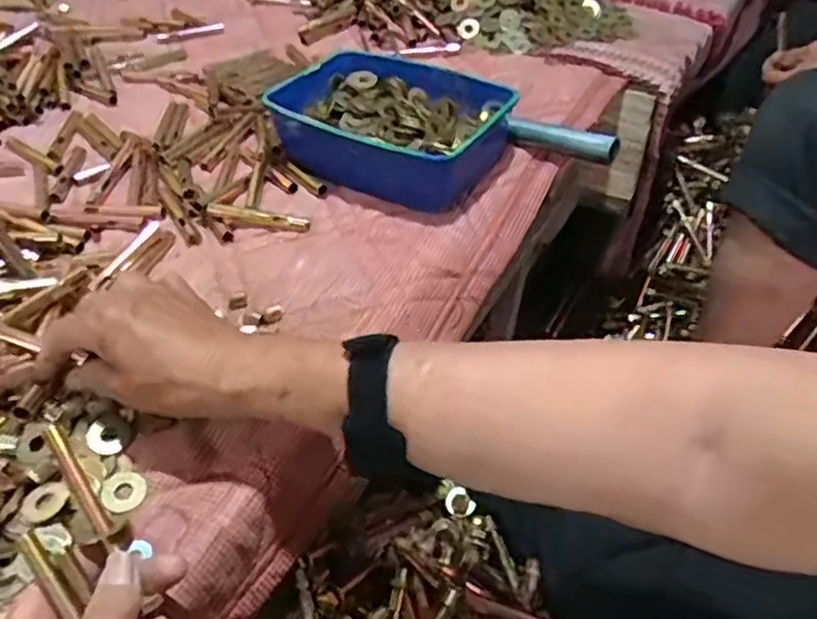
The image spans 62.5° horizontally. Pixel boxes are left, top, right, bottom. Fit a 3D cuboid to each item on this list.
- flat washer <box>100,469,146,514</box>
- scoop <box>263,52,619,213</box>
[{"bbox_3d":[-0.166,0.105,0.392,0.024,0.005,0.025,6,44,4],"label":"flat washer"},{"bbox_3d":[0.023,-0.153,0.609,0.286,0.063,0.145,22,47,19],"label":"scoop"}]

